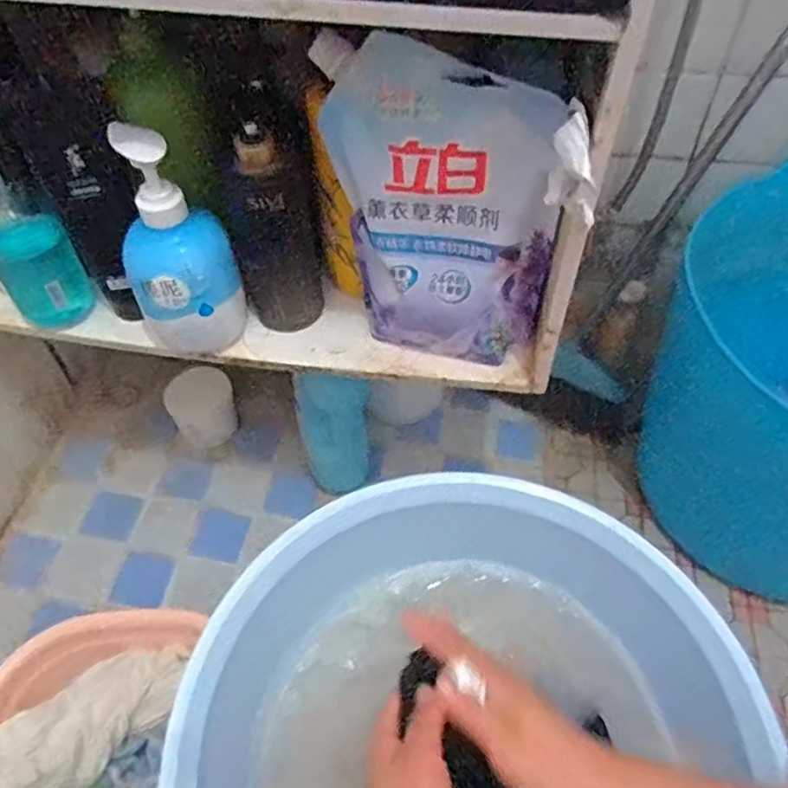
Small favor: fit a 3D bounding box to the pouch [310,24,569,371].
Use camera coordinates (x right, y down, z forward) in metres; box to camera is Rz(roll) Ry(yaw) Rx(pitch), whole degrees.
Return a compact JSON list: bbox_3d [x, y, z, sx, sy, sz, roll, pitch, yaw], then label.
[{"bbox_3d":[0.030,-0.128,0.498,0.182,0.234,0.051,14,54,12],"label":"pouch"}]

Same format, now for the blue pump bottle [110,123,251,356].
[{"bbox_3d":[-0.178,-0.114,0.525,0.087,0.189,0.067,-12,52,-8],"label":"blue pump bottle"}]

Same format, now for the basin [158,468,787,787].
[{"bbox_3d":[0.052,0.252,0.455,0.372,0.120,0.372,-1,52,1],"label":"basin"}]

